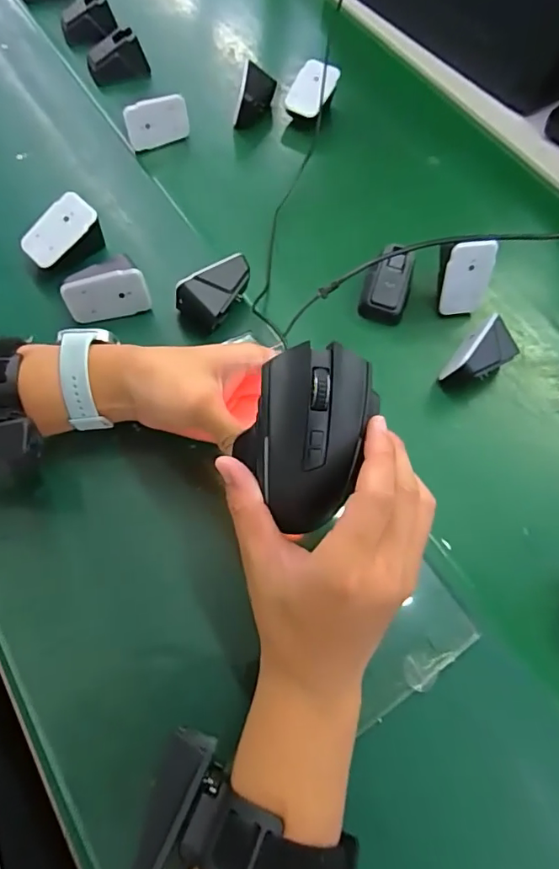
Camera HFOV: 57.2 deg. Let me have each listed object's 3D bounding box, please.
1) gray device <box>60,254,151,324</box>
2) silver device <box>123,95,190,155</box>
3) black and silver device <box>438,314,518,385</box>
[{"bbox_3d":[-0.149,-0.123,0.440,0.069,0.052,0.027,-12,66,-10],"label":"gray device"},{"bbox_3d":[-0.129,-0.330,0.551,0.066,0.050,0.017,-18,67,-12],"label":"silver device"},{"bbox_3d":[0.170,-0.064,0.445,0.067,0.054,0.042,-40,73,-20],"label":"black and silver device"}]

